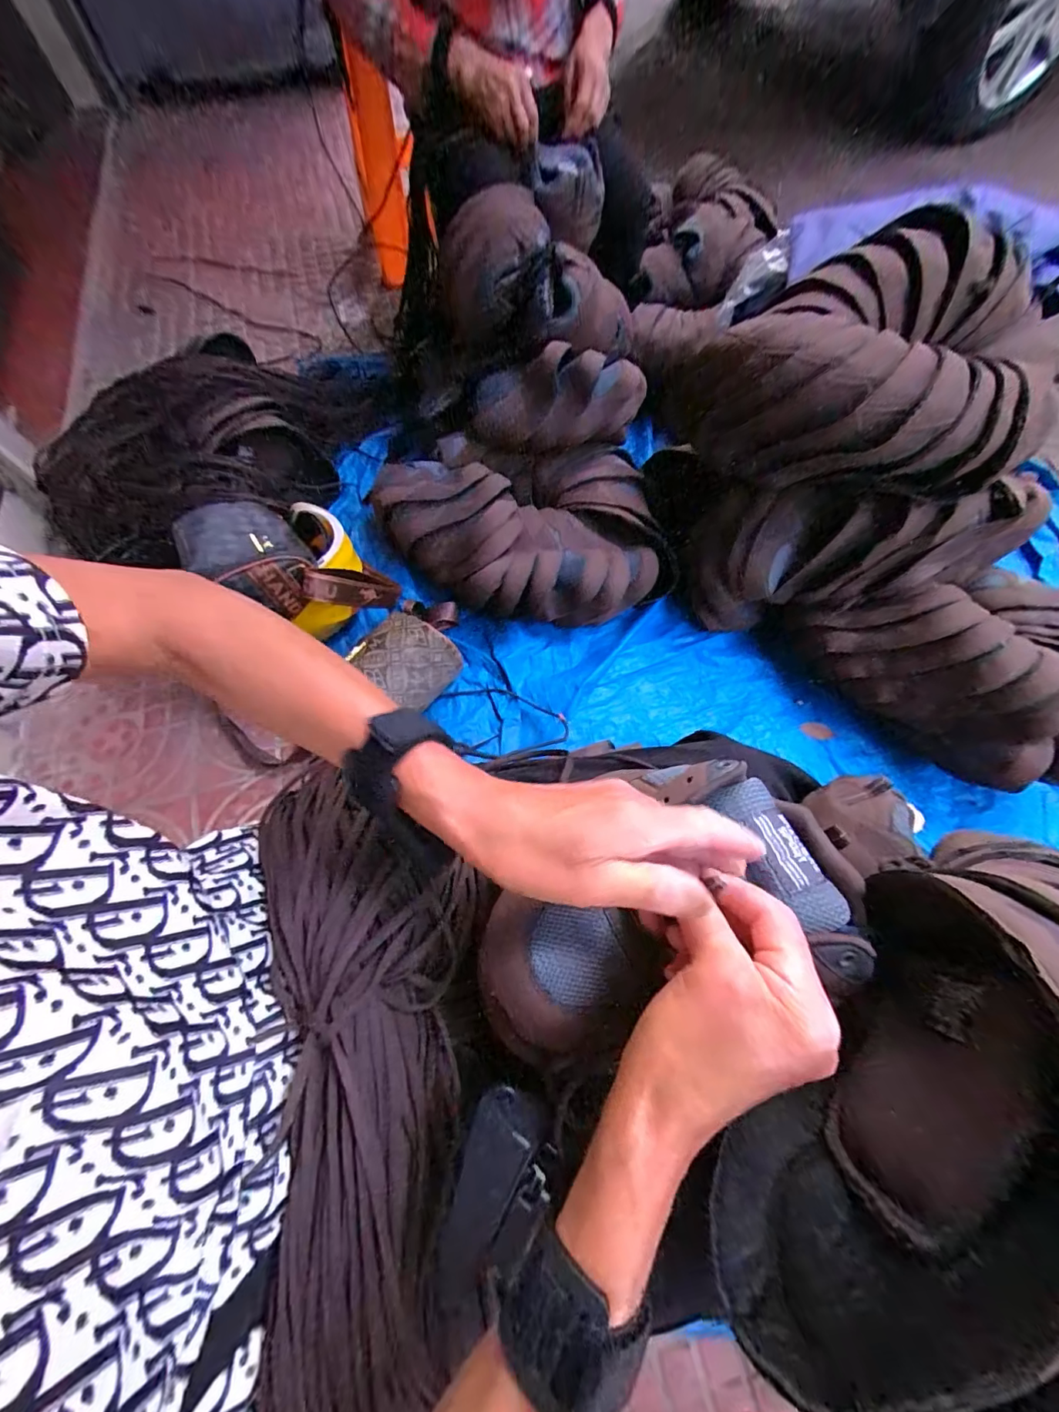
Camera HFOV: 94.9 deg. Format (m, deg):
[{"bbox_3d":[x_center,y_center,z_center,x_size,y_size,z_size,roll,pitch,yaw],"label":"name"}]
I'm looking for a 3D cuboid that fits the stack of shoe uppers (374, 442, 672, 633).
[{"bbox_3d":[-0.012,-0.280,0.810,0.470,0.136,0.266,-5,67,1],"label":"stack of shoe uppers"}]

